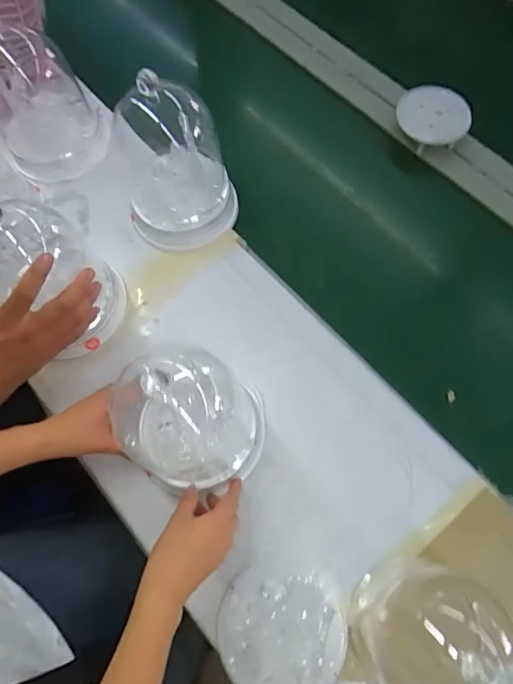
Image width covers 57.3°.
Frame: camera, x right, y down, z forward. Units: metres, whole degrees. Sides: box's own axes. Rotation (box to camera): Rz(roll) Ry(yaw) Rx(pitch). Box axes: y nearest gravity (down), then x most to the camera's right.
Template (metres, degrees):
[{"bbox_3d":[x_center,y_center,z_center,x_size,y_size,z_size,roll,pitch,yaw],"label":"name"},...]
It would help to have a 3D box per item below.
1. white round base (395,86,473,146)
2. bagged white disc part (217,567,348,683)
[{"bbox_3d":[0.252,-0.322,0.670,0.101,0.069,0.016,20,34,10],"label":"white round base"},{"bbox_3d":[0.025,0.302,0.479,0.127,0.005,0.120,-1,69,3],"label":"bagged white disc part"}]

